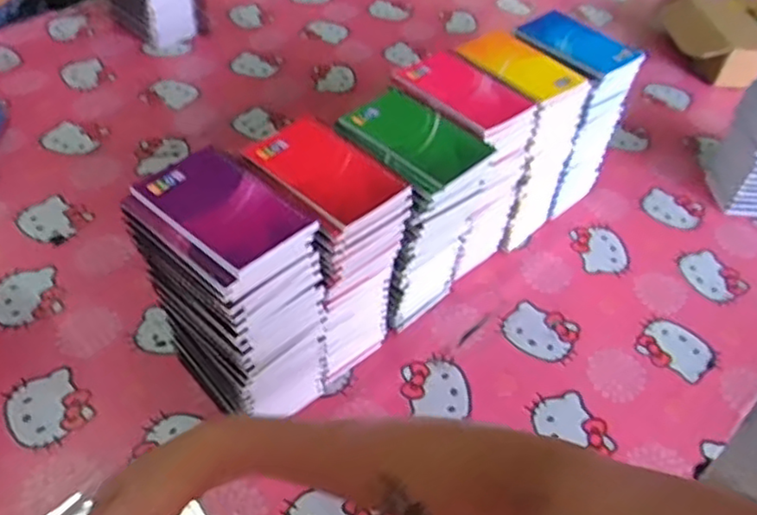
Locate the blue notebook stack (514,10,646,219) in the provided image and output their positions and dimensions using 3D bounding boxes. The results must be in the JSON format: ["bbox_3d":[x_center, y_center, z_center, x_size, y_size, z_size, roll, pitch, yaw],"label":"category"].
[{"bbox_3d":[0.230,-0.178,0.865,0.103,0.229,0.123,-31,57,-31],"label":"blue notebook stack"}]

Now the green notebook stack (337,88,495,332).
[{"bbox_3d":[0.025,-0.035,0.703,0.127,0.234,0.106,36,53,25],"label":"green notebook stack"}]

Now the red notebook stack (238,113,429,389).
[{"bbox_3d":[-0.055,0.002,0.665,0.098,0.231,0.135,-29,56,-30],"label":"red notebook stack"}]

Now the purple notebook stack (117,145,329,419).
[{"bbox_3d":[-0.127,0.046,0.606,0.137,0.242,0.101,35,52,24],"label":"purple notebook stack"}]

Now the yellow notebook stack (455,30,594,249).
[{"bbox_3d":[0.157,-0.140,0.820,0.104,0.229,0.137,-28,55,-29],"label":"yellow notebook stack"}]

